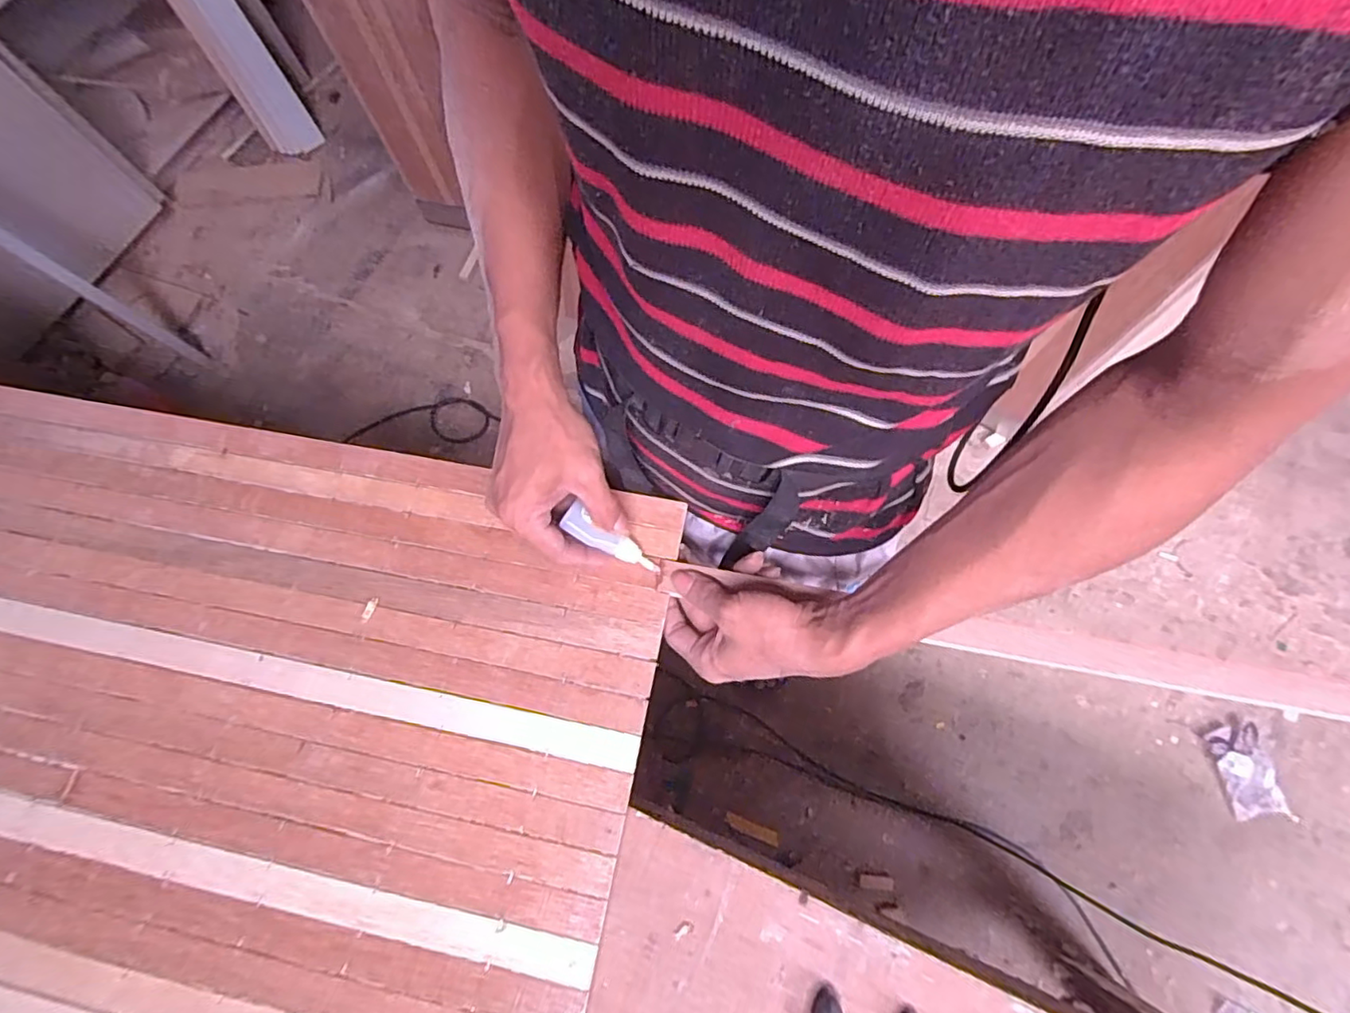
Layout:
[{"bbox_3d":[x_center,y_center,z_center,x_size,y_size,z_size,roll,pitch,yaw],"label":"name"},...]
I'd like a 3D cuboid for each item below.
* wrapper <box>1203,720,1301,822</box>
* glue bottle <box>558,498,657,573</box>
[{"bbox_3d":[1.111,0.516,1.166,0.098,0.021,0.165,-8,71,-1],"label":"wrapper"},{"bbox_3d":[-0.047,0.027,0.464,0.084,0.013,0.022,32,73,-13],"label":"glue bottle"}]

